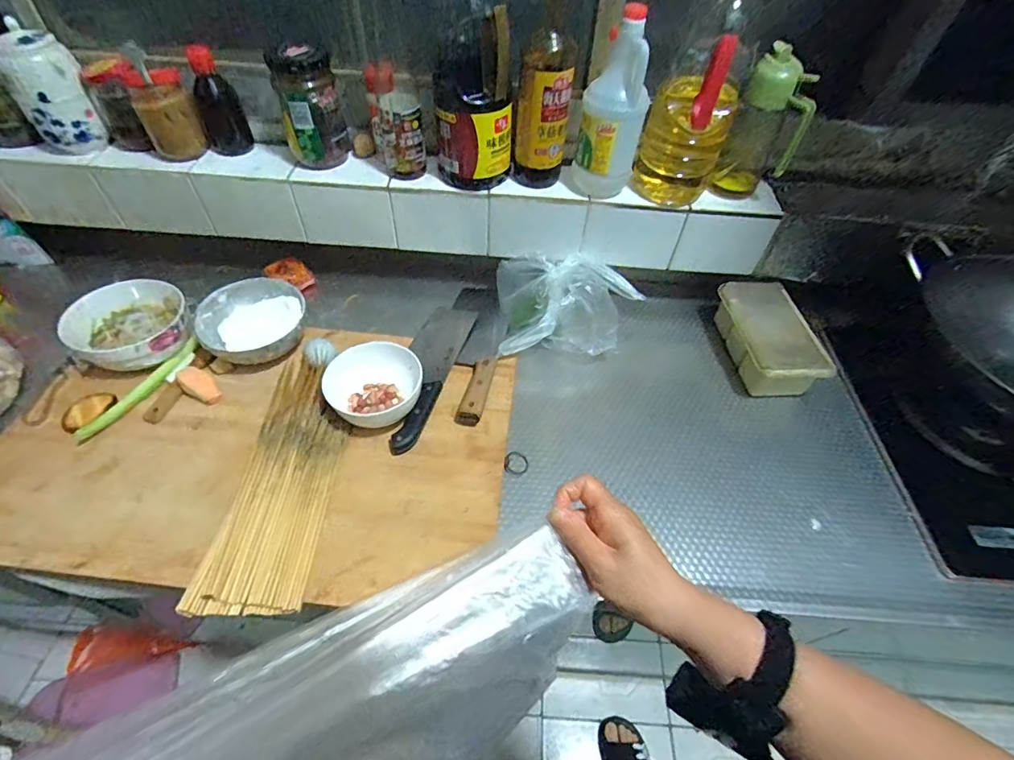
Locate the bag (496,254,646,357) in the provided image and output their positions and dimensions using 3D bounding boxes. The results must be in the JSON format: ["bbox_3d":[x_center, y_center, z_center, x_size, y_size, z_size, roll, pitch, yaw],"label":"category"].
[{"bbox_3d":[0.100,-0.121,0.772,0.224,0.112,0.166,0,51,-3],"label":"bag"}]

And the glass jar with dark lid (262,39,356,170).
[{"bbox_3d":[-0.289,-0.402,0.701,0.093,0.148,0.085,-6,51,-8],"label":"glass jar with dark lid"}]

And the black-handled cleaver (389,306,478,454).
[{"bbox_3d":[-0.122,-0.021,0.723,0.083,0.019,0.314,8,43,10],"label":"black-handled cleaver"}]

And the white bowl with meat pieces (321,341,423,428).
[{"bbox_3d":[-0.176,0.009,0.652,0.120,0.064,0.112,2,51,-2],"label":"white bowl with meat pieces"}]

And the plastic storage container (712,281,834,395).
[{"bbox_3d":[0.415,-0.063,0.767,0.116,0.087,0.198,-2,51,-5],"label":"plastic storage container"}]

